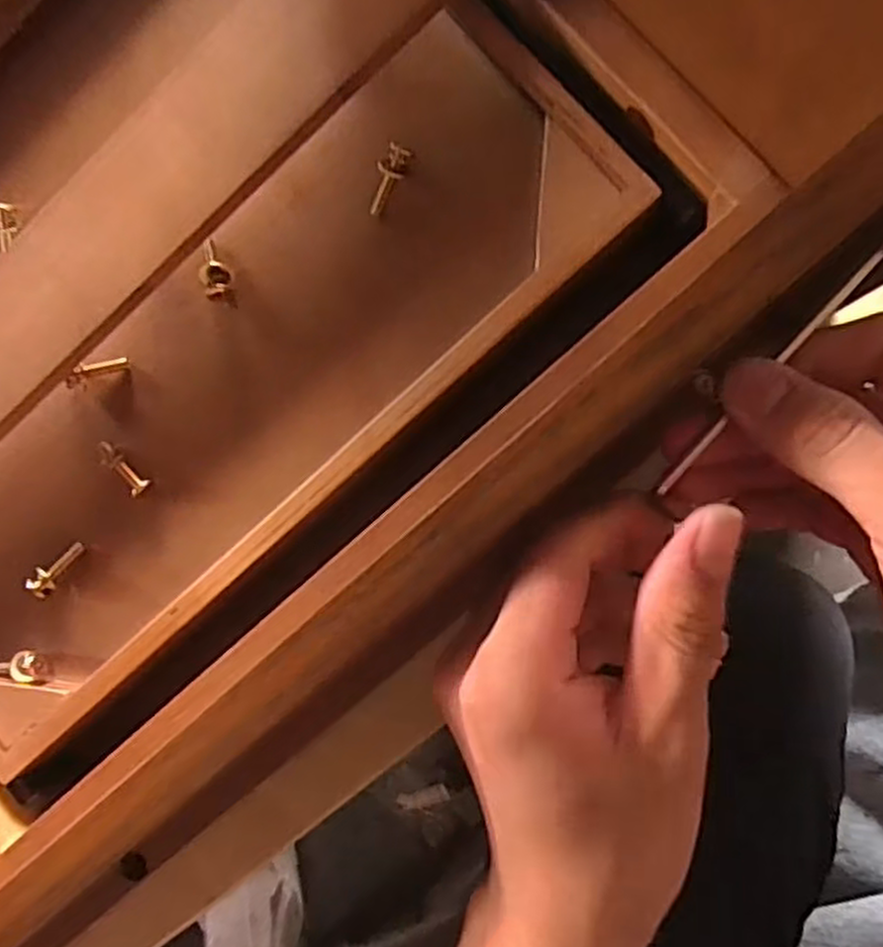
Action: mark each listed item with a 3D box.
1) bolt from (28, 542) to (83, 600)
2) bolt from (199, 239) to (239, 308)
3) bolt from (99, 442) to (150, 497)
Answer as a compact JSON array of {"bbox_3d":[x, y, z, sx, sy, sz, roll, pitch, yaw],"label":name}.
[{"bbox_3d":[-0.194,0.050,0.389,0.030,0.012,0.013,-38,84,9],"label":"bolt"},{"bbox_3d":[-0.109,-0.097,0.372,0.013,0.008,0.032,-7,89,11],"label":"bolt"},{"bbox_3d":[-0.159,-0.002,0.383,0.030,0.011,0.009,44,98,8],"label":"bolt"}]

